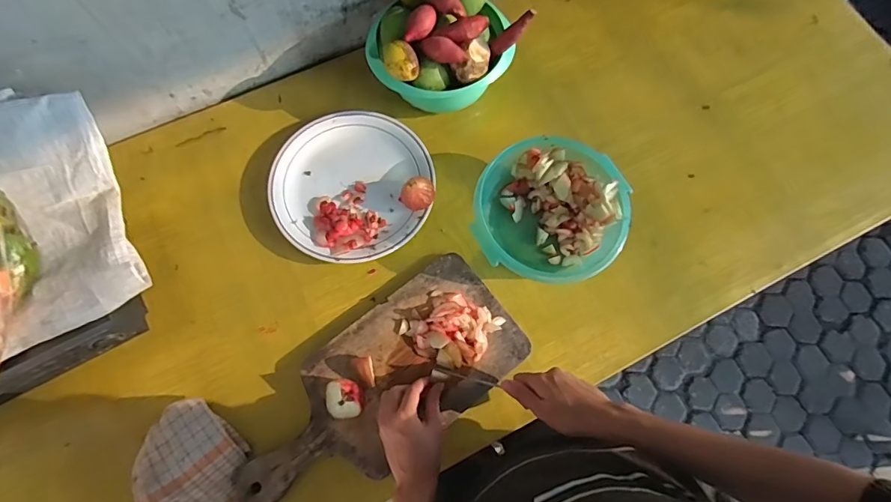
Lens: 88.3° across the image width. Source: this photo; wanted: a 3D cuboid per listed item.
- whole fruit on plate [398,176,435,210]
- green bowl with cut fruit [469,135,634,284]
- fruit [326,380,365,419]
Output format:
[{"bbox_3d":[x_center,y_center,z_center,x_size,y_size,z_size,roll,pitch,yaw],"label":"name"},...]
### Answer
[{"bbox_3d":[-0.036,-0.075,0.620,0.046,0.047,0.040,-34,79,-11],"label":"whole fruit on plate"},{"bbox_3d":[0.133,-0.050,0.608,0.189,0.075,0.182,0,75,-2],"label":"green bowl with cut fruit"},{"bbox_3d":[-0.118,0.174,0.540,0.045,0.025,0.042,-6,75,-3],"label":"fruit"}]

